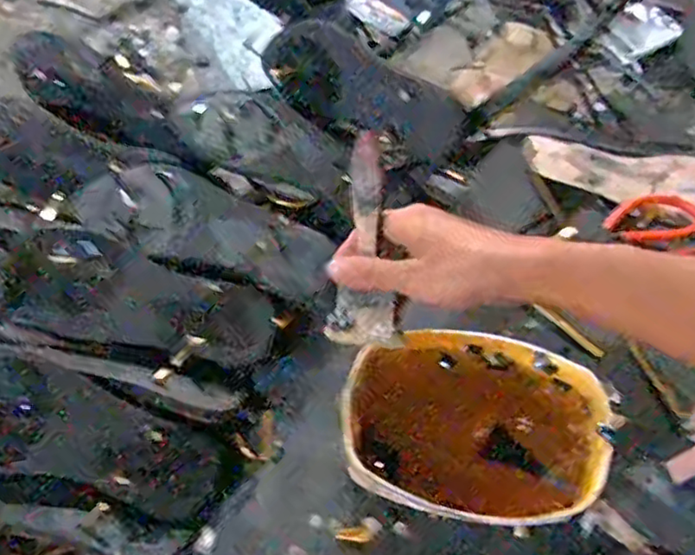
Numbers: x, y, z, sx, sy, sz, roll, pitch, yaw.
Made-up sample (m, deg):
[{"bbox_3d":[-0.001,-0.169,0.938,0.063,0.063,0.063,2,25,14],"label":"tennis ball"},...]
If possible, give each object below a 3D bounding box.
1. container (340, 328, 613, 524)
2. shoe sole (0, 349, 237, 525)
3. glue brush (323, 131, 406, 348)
[{"bbox_3d":[0.098,0.121,0.529,0.198,0.068,0.137,12,68,5],"label":"container"},{"bbox_3d":[-0.213,0.129,0.532,0.240,0.016,0.087,22,69,-8],"label":"shoe sole"},{"bbox_3d":[0.015,-0.025,0.460,0.051,0.016,0.146,3,99,2],"label":"glue brush"}]

